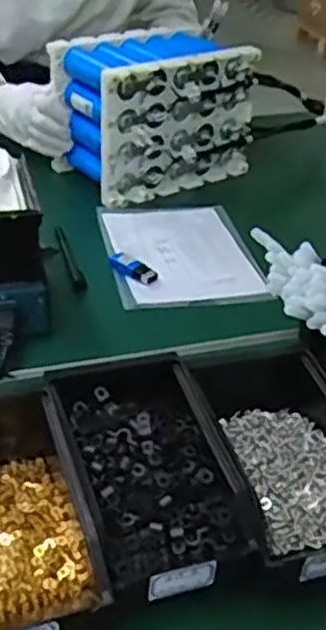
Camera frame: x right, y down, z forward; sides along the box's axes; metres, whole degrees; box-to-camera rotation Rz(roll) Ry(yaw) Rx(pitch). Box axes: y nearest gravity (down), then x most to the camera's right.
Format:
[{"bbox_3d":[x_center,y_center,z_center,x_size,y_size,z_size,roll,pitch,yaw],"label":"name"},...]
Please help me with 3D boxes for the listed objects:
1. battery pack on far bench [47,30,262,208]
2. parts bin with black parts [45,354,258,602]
[{"bbox_3d":[-0.010,-0.267,1.005,0.226,0.181,0.129,-17,39,-27],"label":"battery pack on far bench"},{"bbox_3d":[-0.014,0.108,0.517,0.101,0.061,0.177,-8,36,-17],"label":"parts bin with black parts"}]

